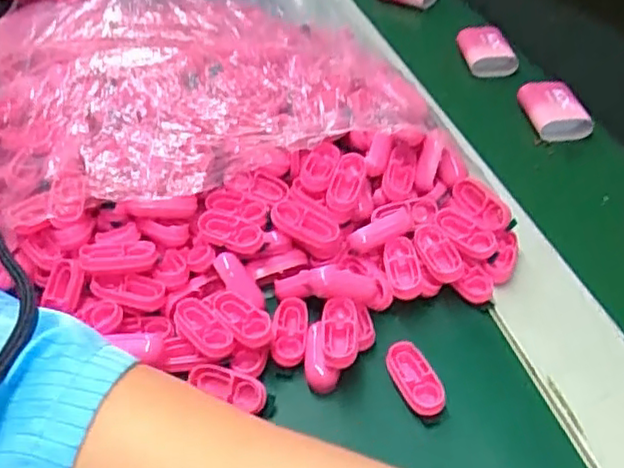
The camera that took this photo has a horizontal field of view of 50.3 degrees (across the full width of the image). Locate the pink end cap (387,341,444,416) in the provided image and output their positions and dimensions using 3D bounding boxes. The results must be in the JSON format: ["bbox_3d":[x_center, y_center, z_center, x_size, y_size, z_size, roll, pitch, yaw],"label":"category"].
[{"bbox_3d":[0.044,0.062,0.283,0.017,0.011,0.032,-14,44,-14],"label":"pink end cap"}]

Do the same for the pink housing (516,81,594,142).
[{"bbox_3d":[0.157,-0.082,0.439,0.036,0.016,0.052,-8,43,-8],"label":"pink housing"}]

